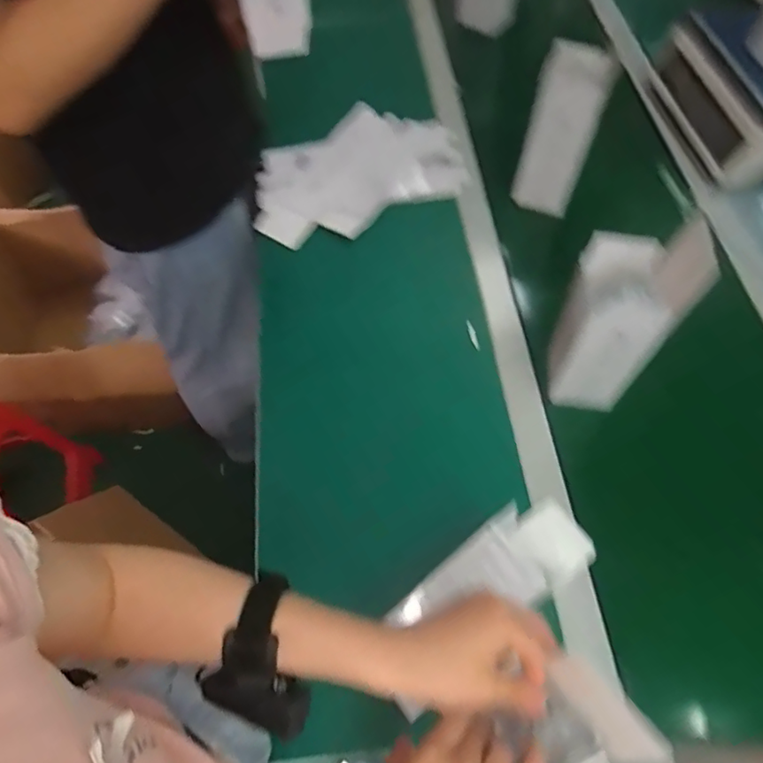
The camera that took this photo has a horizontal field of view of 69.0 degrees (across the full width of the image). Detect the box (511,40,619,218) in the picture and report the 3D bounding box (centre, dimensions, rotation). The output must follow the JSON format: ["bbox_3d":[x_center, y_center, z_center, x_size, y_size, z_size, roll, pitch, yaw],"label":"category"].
[{"bbox_3d":[0.238,-0.328,0.741,0.083,0.197,0.076,18,64,13],"label":"box"}]

